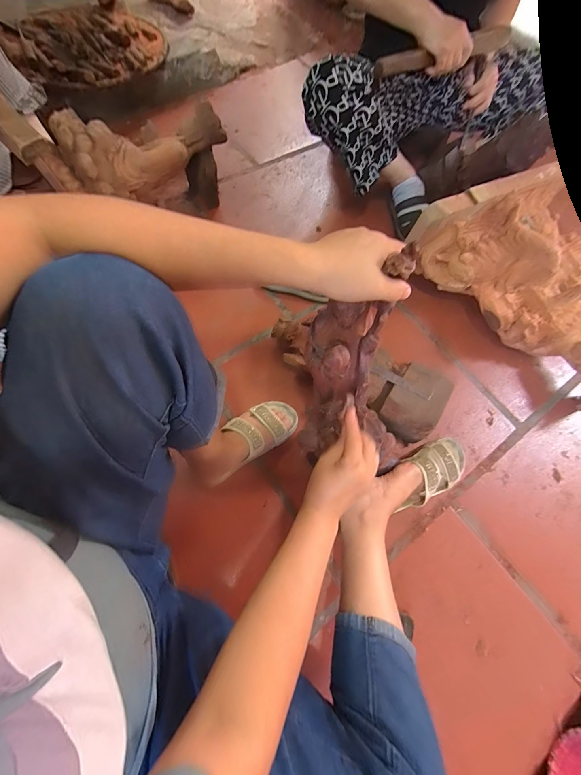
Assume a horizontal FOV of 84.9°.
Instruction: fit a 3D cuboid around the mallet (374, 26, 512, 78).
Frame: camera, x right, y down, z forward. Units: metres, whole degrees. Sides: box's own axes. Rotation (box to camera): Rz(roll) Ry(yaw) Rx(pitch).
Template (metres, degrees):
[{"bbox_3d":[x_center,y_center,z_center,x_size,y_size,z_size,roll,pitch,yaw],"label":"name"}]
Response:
[{"bbox_3d":[0.321,-0.678,0.641,0.337,0.035,0.038,-26,72,-15],"label":"mallet"}]

